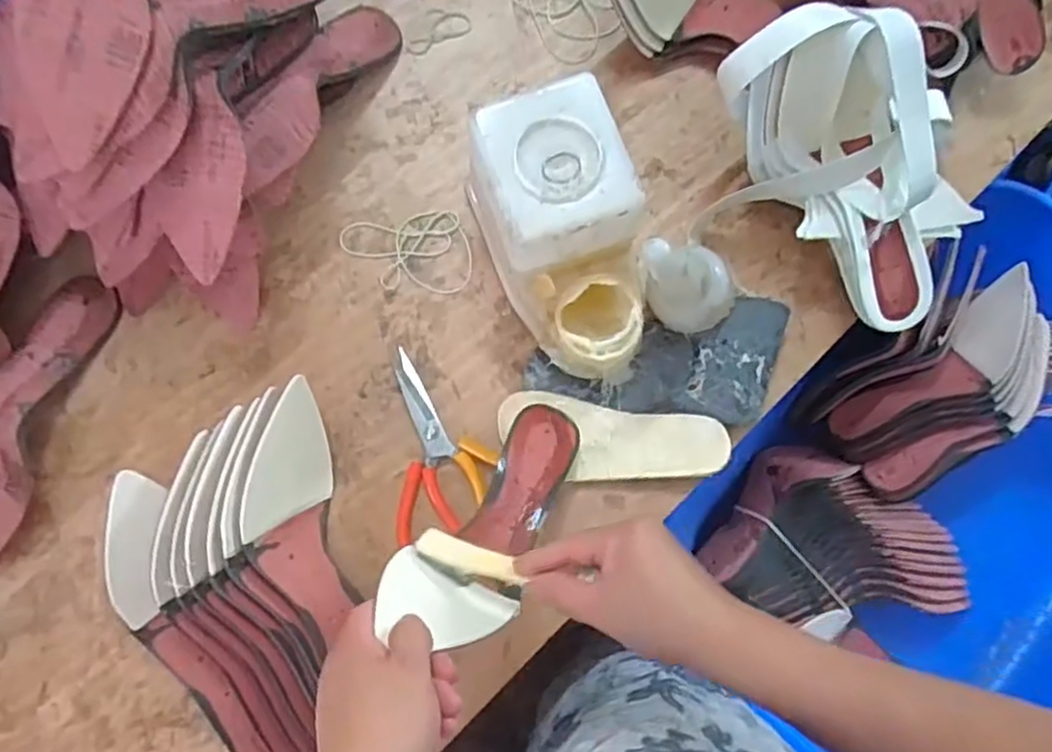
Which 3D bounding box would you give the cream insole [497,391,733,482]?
[{"bbox_3d":[0.069,0.053,0.586,0.181,0.019,0.062,8,79,1],"label":"cream insole"}]

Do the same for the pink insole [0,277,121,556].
[{"bbox_3d":[-0.402,0.035,0.563,0.080,0.058,0.248,13,79,2],"label":"pink insole"}]

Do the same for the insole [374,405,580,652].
[{"bbox_3d":[-0.018,0.102,0.512,0.080,0.047,0.233,34,45,6],"label":"insole"}]

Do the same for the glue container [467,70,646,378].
[{"bbox_3d":[0.031,-0.104,0.565,0.104,0.120,0.194,-19,80,-5],"label":"glue container"}]

